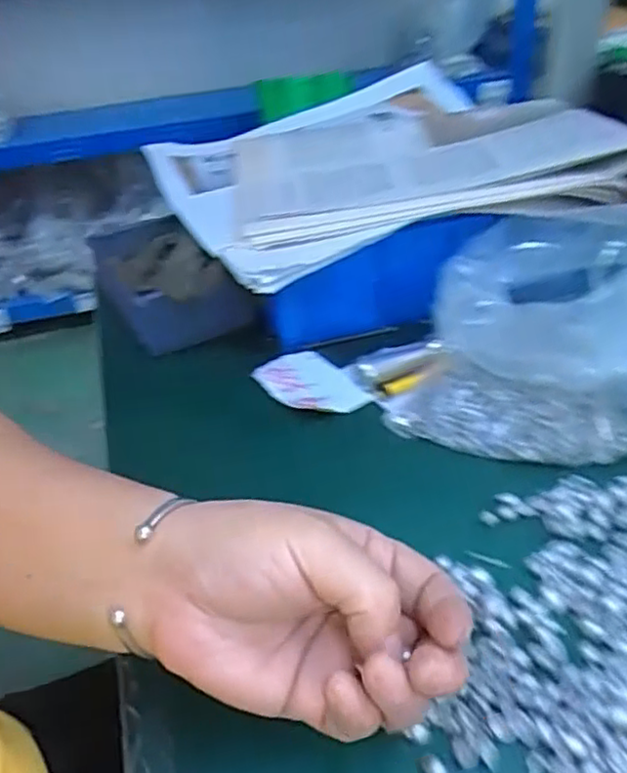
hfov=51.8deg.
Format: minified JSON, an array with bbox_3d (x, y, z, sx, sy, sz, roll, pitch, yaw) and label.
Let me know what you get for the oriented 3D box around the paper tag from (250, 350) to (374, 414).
[{"bbox_3d":[-0.003,-0.001,0.445,0.054,0.009,0.072,-21,38,-22],"label":"paper tag"}]

